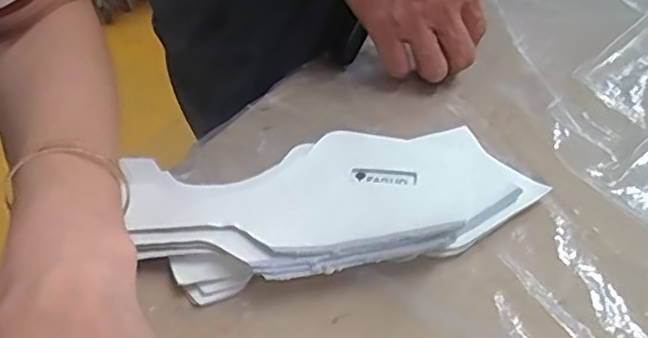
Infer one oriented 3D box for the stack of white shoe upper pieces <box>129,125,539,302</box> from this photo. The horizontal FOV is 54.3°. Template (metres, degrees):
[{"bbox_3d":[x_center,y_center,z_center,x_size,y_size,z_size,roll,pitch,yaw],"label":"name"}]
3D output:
[{"bbox_3d":[0.006,0.018,0.334,0.216,0.029,0.104,-6,34,-7],"label":"stack of white shoe upper pieces"}]

